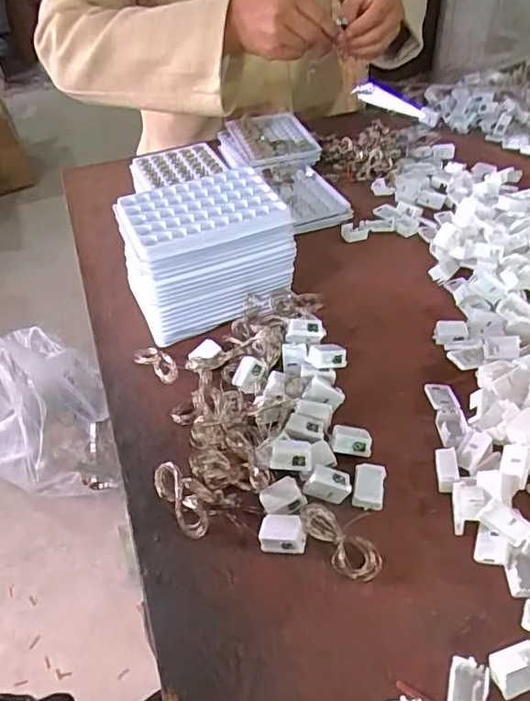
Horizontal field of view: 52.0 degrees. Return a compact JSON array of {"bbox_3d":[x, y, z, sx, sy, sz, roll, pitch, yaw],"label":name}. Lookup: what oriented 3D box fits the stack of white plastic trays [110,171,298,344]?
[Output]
[{"bbox_3d":[-0.051,-0.083,0.476,0.136,0.099,0.088,-17,45,-11],"label":"stack of white plastic trays"}]

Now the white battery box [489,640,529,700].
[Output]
[{"bbox_3d":[0.129,0.162,0.276,0.029,0.010,0.019,-15,45,-9],"label":"white battery box"}]

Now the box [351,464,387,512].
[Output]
[{"bbox_3d":[0.068,0.088,0.354,0.020,0.016,0.024,6,46,12],"label":"box"}]

